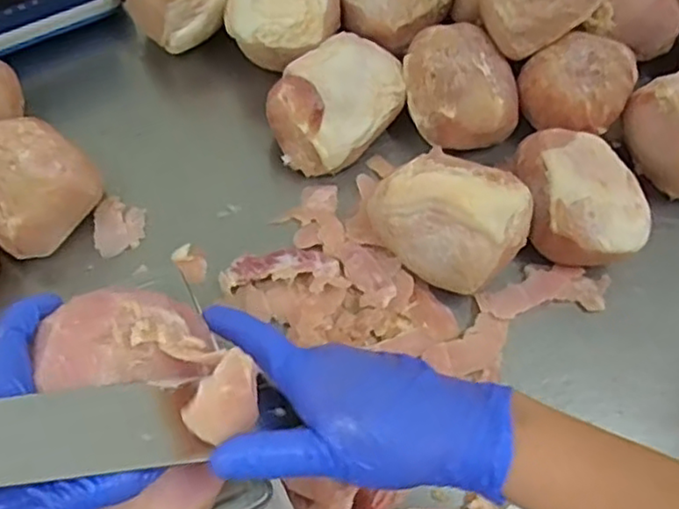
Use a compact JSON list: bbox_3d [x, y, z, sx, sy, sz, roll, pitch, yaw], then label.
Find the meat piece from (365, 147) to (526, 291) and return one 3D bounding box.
[{"bbox_3d":[0.100,-0.036,0.587,0.130,0.089,0.101,35,66,14],"label":"meat piece"}]

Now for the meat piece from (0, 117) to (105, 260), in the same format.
[{"bbox_3d":[-0.280,-0.067,0.594,0.110,0.066,0.104,-38,71,-20],"label":"meat piece"}]

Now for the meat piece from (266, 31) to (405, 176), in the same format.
[{"bbox_3d":[0.002,-0.158,0.668,0.100,0.065,0.155,39,67,15],"label":"meat piece"}]

